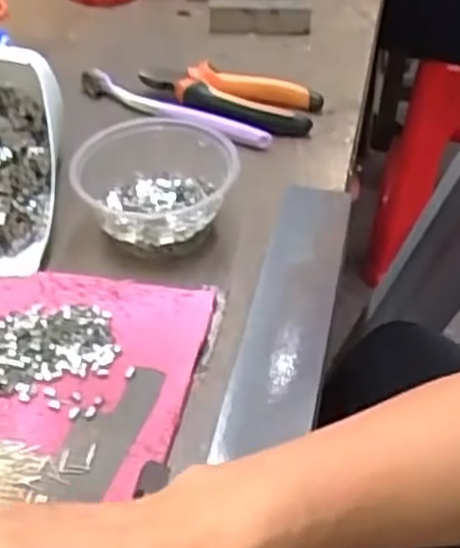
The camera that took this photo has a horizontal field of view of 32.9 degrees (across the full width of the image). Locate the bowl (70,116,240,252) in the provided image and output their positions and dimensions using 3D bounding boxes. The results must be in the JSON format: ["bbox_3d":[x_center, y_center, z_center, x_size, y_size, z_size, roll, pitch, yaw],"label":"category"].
[{"bbox_3d":[-0.051,-0.062,0.524,0.102,0.045,0.088,-10,45,-11],"label":"bowl"}]

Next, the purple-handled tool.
[{"bbox_3d":[-0.052,-0.134,0.634,0.184,0.024,0.020,24,49,22],"label":"purple-handled tool"}]

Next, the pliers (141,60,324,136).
[{"bbox_3d":[-0.004,-0.144,0.635,0.149,0.019,0.060,14,46,13],"label":"pliers"}]

